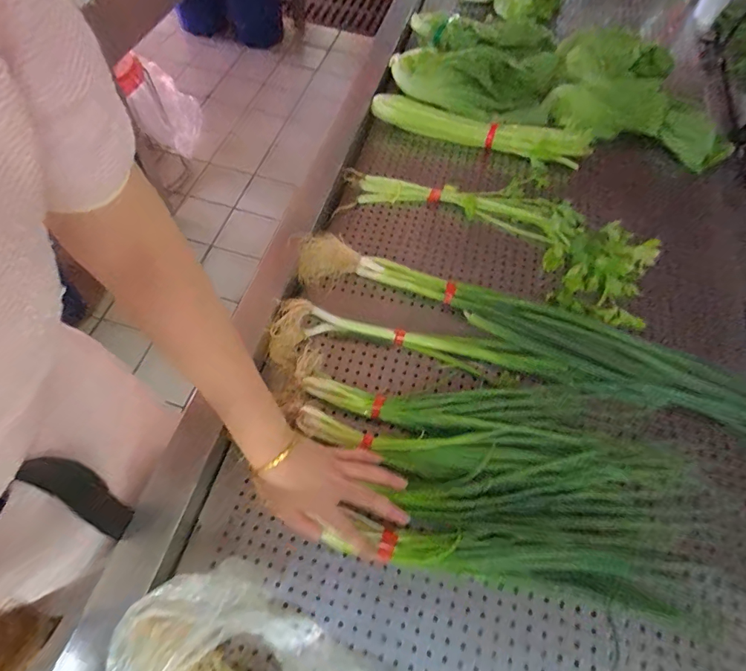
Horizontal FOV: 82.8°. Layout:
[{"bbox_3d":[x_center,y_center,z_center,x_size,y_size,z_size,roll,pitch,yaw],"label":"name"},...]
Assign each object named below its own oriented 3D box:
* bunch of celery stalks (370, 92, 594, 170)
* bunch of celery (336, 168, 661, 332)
[{"bbox_3d":[0.185,-0.376,0.764,0.384,0.079,0.069,22,63,8],"label":"bunch of celery stalks"},{"bbox_3d":[0.200,-0.192,0.677,0.496,0.062,0.195,33,65,13],"label":"bunch of celery"}]

